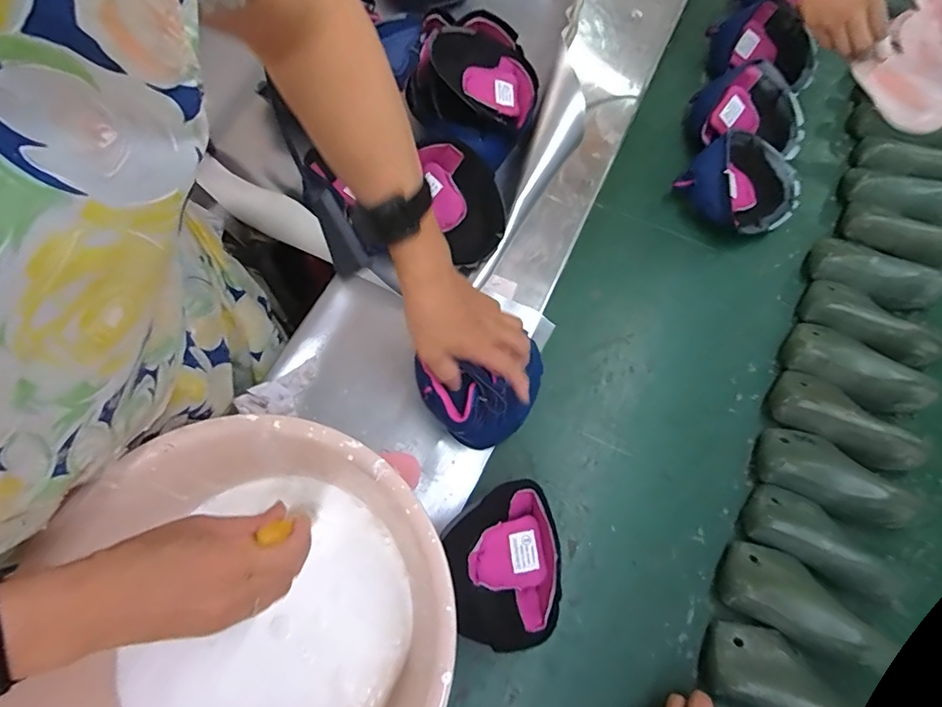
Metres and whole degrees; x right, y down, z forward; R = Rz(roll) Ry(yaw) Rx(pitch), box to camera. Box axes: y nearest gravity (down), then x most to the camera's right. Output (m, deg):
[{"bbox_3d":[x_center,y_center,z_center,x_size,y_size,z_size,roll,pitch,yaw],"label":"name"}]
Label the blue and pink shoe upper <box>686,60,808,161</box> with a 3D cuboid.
[{"bbox_3d":[0.394,-0.340,0.729,0.150,0.072,0.102,5,67,1],"label":"blue and pink shoe upper"}]

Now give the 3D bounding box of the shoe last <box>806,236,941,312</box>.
[{"bbox_3d":[0.508,-0.100,0.650,0.152,0.050,0.075,25,69,9],"label":"shoe last"}]

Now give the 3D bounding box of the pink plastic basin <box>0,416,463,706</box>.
[{"bbox_3d":[-0.162,0.216,0.400,0.282,0.106,0.294,1,66,-2],"label":"pink plastic basin"}]

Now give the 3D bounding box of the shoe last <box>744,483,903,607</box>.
[{"bbox_3d":[0.360,0.190,0.530,0.138,0.051,0.072,28,70,10],"label":"shoe last"}]

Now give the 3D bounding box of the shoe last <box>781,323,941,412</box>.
[{"bbox_3d":[0.453,0.018,0.605,0.154,0.054,0.074,30,70,11],"label":"shoe last"}]

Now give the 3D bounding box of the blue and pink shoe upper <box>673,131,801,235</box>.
[{"bbox_3d":[0.366,-0.226,0.688,0.141,0.063,0.129,0,67,-1],"label":"blue and pink shoe upper"}]

